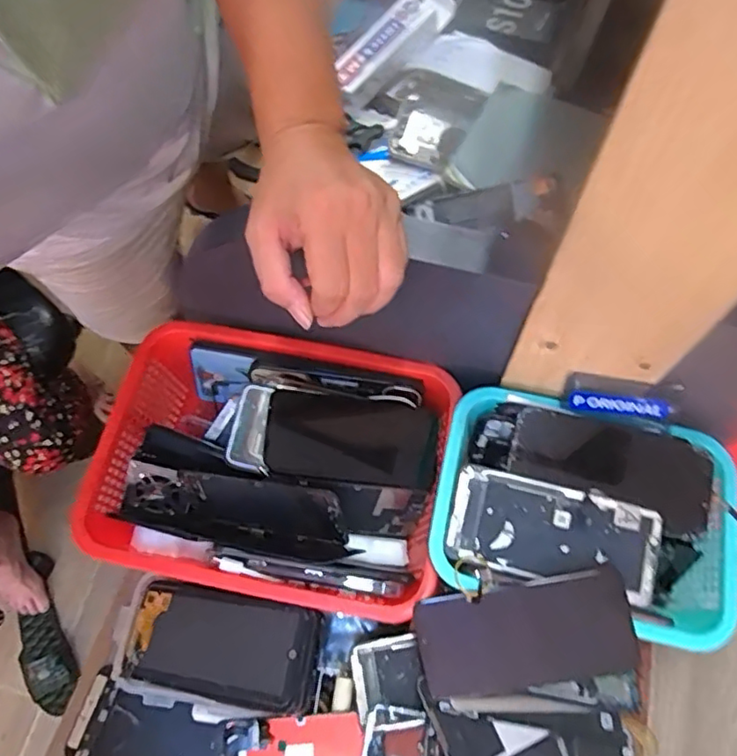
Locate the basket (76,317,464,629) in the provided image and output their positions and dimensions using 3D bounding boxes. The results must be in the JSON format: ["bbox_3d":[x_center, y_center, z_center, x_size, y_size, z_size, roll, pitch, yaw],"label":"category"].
[{"bbox_3d":[-0.084,0.077,0.532,0.284,0.083,0.219,10,66,5],"label":"basket"}]

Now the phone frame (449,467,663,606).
[{"bbox_3d":[0.142,0.117,0.462,0.148,0.005,0.069,12,77,11],"label":"phone frame"}]

